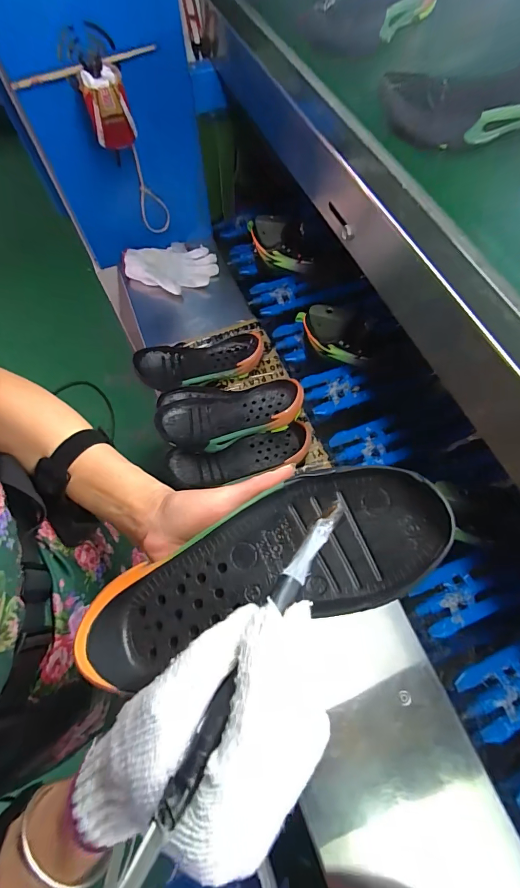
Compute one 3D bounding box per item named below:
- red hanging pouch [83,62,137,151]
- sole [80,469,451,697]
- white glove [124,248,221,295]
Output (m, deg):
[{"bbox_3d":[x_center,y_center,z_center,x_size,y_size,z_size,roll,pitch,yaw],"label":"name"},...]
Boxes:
[{"bbox_3d":[-0.246,-0.544,0.622,0.066,0.089,0.053,-16,66,-6],"label":"red hanging pouch"},{"bbox_3d":[0.001,0.083,0.250,0.239,0.045,0.097,-23,67,5],"label":"sole"},{"bbox_3d":[-0.197,-0.392,0.849,0.203,0.039,0.121,-3,66,0],"label":"white glove"}]

